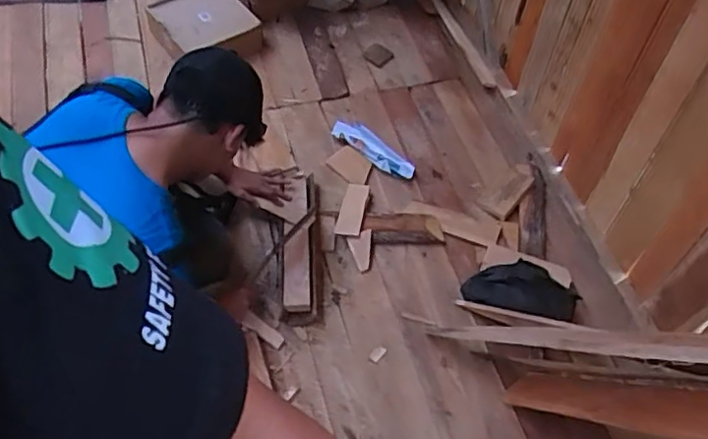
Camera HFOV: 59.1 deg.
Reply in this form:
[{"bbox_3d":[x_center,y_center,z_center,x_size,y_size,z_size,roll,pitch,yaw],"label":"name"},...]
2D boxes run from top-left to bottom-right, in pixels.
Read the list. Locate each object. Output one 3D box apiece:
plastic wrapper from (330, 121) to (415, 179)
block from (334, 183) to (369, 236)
[{"bbox_3d":[0.054,-0.194,1.751,0.269,0.038,0.075,38,60,21],"label":"plastic wrapper"},{"bbox_3d":[-0.003,-0.026,1.622,0.061,0.013,0.165,11,54,4],"label":"block"}]

